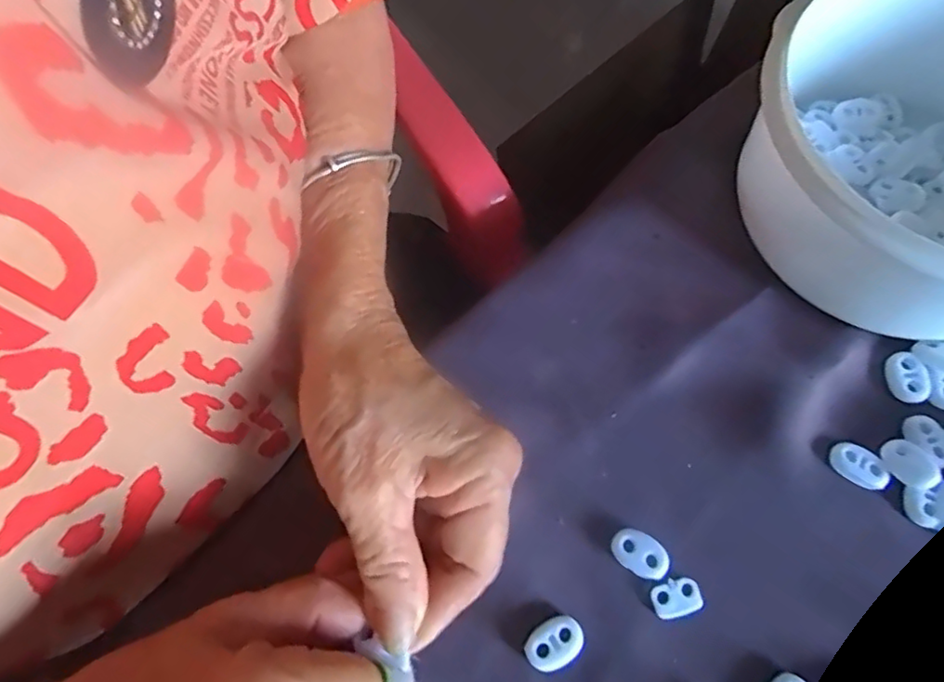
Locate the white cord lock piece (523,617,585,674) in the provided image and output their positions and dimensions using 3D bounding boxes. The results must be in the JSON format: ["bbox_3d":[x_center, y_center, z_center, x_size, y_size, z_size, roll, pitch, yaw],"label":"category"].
[{"bbox_3d":[0.032,0.115,0.233,0.023,0.005,0.016,-27,69,-8],"label":"white cord lock piece"}]

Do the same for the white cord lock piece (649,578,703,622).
[{"bbox_3d":[0.079,0.100,0.238,0.019,0.004,0.014,-20,68,-6],"label":"white cord lock piece"}]

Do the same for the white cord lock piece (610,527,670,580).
[{"bbox_3d":[0.067,0.085,0.244,0.023,0.006,0.015,33,73,15],"label":"white cord lock piece"}]

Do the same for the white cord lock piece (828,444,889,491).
[{"bbox_3d":[0.158,0.051,0.251,0.023,0.005,0.014,35,73,16],"label":"white cord lock piece"}]

